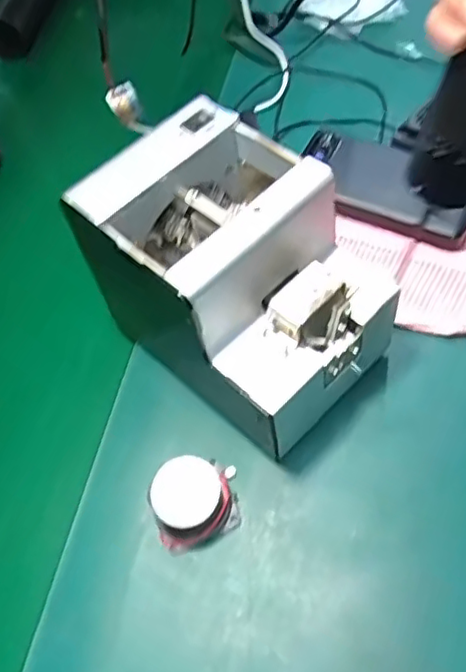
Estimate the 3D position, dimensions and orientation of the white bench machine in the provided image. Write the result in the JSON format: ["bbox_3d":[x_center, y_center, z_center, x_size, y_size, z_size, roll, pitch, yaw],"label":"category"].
[{"bbox_3d":[0.007,-0.037,0.426,0.175,0.148,0.124,37,70,28],"label":"white bench machine"}]

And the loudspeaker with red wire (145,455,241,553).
[{"bbox_3d":[-0.023,0.106,0.407,0.055,0.035,0.047,-19,56,-2],"label":"loudspeaker with red wire"}]

